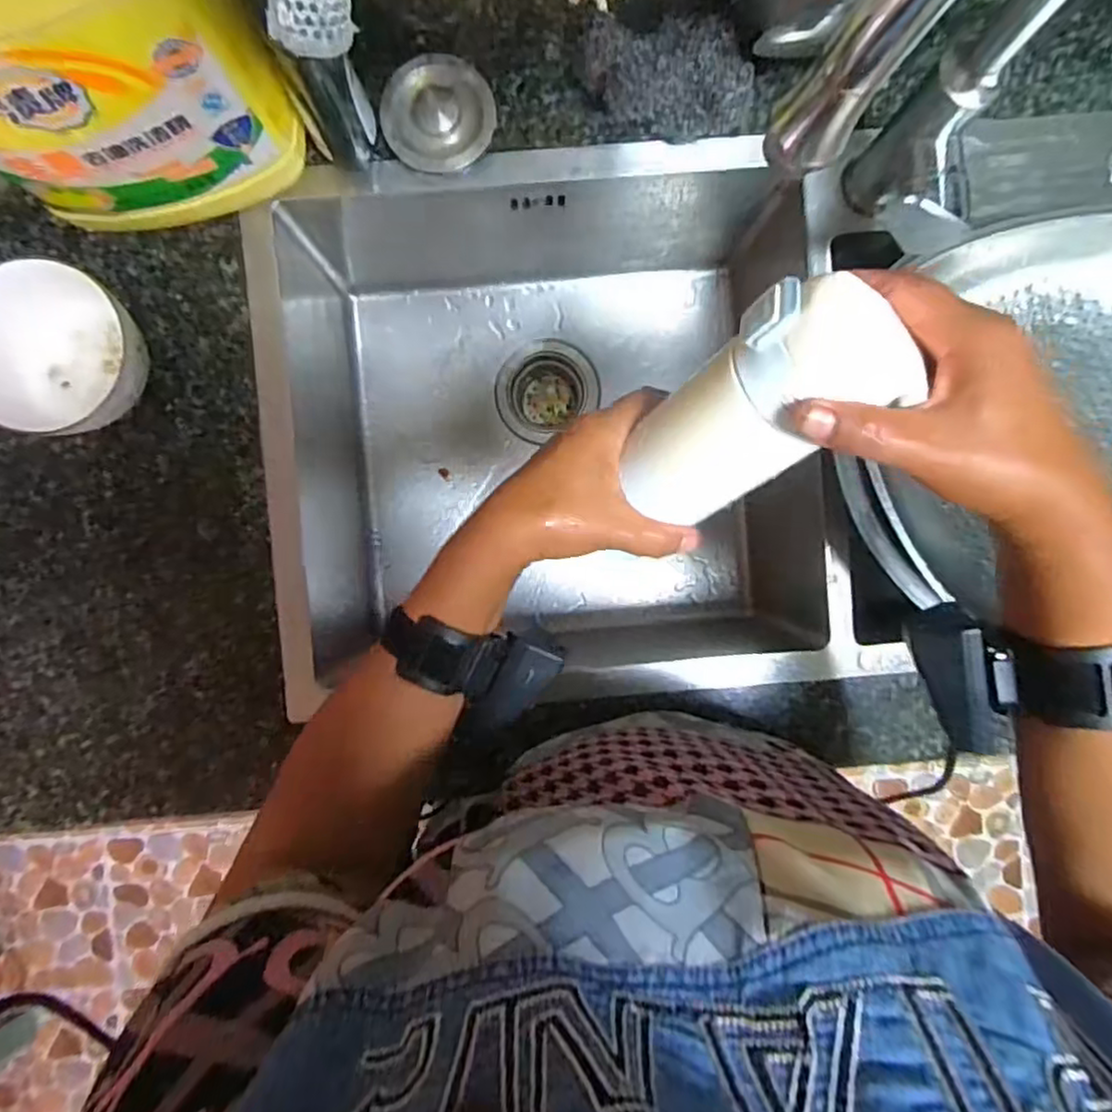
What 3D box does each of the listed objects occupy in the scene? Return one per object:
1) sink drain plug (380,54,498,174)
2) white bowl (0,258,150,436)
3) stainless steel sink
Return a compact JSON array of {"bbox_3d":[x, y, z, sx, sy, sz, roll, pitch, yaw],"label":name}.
[{"bbox_3d":[-0.088,-0.333,0.512,0.082,0.021,0.076,0,93,-1],"label":"sink drain plug"},{"bbox_3d":[-0.354,-0.148,0.496,0.116,0.072,0.115,0,93,-1],"label":"white bowl"},{"bbox_3d":[0.006,-0.121,0.633,0.478,0.221,0.447,0,93,-1],"label":"stainless steel sink"}]

